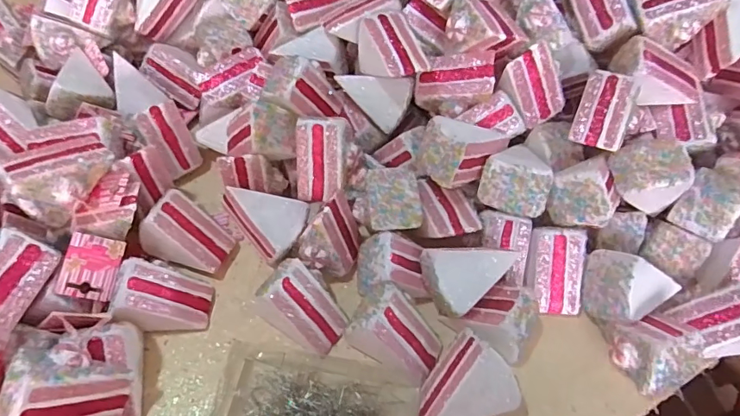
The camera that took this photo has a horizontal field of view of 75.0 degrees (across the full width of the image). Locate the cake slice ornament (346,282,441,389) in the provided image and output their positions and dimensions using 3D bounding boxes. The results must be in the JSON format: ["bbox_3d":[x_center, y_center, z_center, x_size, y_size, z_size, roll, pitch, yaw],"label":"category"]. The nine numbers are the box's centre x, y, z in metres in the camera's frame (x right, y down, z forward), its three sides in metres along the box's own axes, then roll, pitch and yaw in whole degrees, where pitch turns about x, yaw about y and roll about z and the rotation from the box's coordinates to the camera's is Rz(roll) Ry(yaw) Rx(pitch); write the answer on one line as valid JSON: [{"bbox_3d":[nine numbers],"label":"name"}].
[{"bbox_3d":[0.026,0.114,0.451,0.086,0.059,0.064,19,54,11],"label":"cake slice ornament"}]

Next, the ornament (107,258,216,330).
[{"bbox_3d":[-0.199,0.084,0.466,0.079,0.059,0.067,-3,53,-5],"label":"ornament"}]

